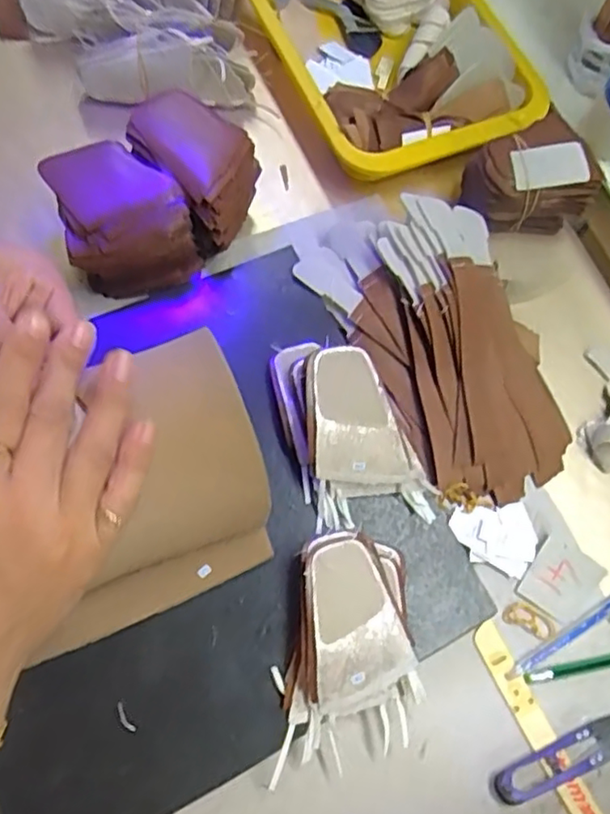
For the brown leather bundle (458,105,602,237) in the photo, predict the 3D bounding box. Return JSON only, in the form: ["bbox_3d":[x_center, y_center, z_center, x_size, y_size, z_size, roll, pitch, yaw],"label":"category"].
[{"bbox_3d":[0.171,-0.185,0.509,0.096,0.072,0.072,-4,71,-6],"label":"brown leather bundle"}]

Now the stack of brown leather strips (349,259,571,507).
[{"bbox_3d":[0.120,-0.029,0.460,0.125,0.047,0.188,-26,75,-13],"label":"stack of brown leather strips"}]

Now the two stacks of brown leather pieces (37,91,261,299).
[{"bbox_3d":[-0.107,-0.146,0.465,0.144,0.078,0.102,-36,77,-15],"label":"two stacks of brown leather pieces"}]

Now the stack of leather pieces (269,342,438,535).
[{"bbox_3d":[0.028,0.012,0.412,0.078,0.060,0.134,-15,73,-10],"label":"stack of leather pieces"}]

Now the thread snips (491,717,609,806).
[{"bbox_3d":[0.163,0.217,0.390,0.099,0.012,0.021,-18,73,-11],"label":"thread snips"}]

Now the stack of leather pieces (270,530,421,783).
[{"bbox_3d":[0.022,0.143,0.376,0.084,0.049,0.129,-2,71,-6],"label":"stack of leather pieces"}]

